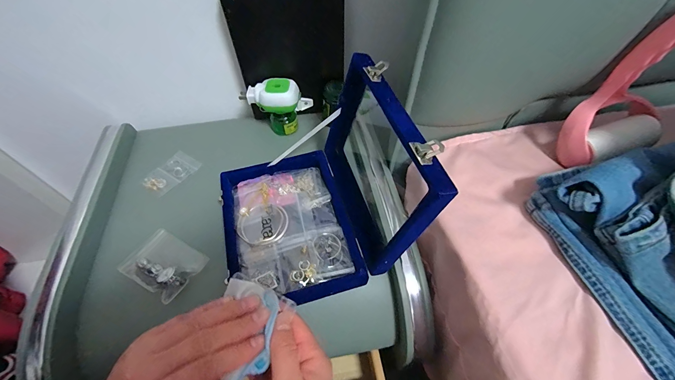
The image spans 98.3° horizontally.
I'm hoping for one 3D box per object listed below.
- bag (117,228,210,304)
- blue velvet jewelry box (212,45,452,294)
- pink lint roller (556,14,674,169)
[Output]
[{"bbox_3d":[-0.219,0.093,0.369,0.095,0.018,0.067,24,56,17],"label":"bag"},{"bbox_3d":[-0.037,-0.007,0.326,0.205,0.168,0.201,-13,54,-10],"label":"blue velvet jewelry box"},{"bbox_3d":[0.296,-0.097,0.282,0.117,0.170,0.069,-28,58,-20],"label":"pink lint roller"}]

